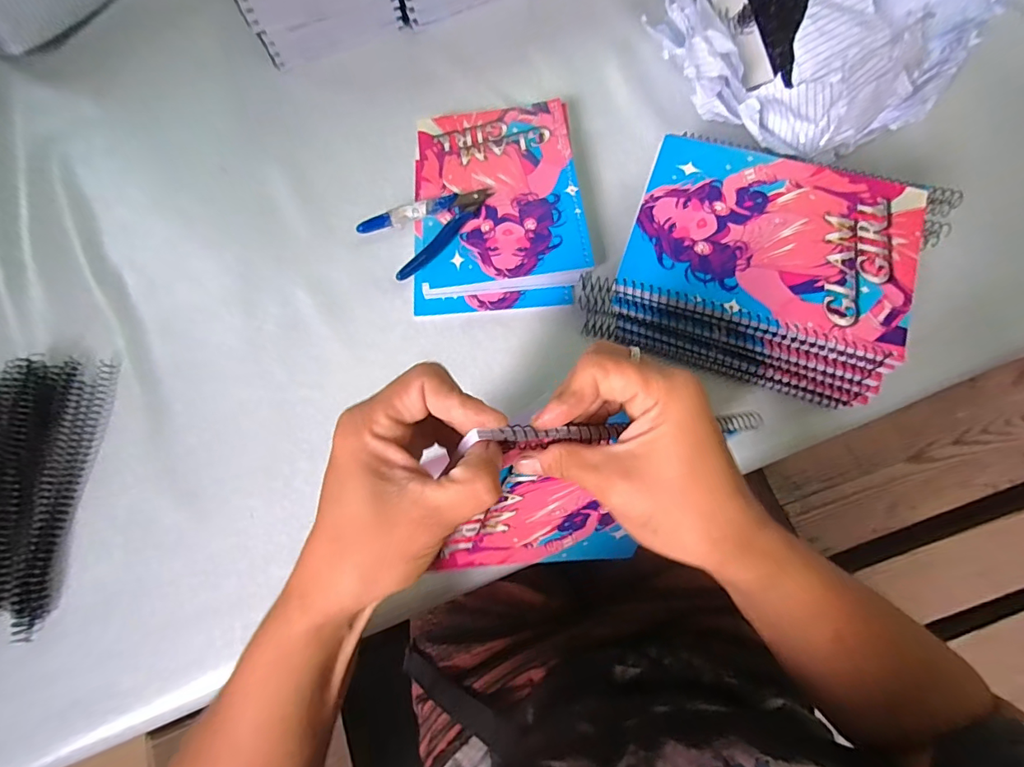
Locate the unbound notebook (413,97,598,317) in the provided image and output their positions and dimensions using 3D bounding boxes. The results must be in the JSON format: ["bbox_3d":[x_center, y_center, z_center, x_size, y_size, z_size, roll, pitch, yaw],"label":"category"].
[{"bbox_3d":[-0.013,-0.171,0.448,0.163,0.027,0.213,-6,71,2],"label":"unbound notebook"}]

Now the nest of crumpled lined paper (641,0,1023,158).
[{"bbox_3d":[0.266,-0.349,0.446,0.238,0.117,0.278,-9,72,-1],"label":"nest of crumpled lined paper"}]

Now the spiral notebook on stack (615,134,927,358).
[{"bbox_3d":[0.194,-0.113,0.348,0.196,0.009,0.146,18,74,8],"label":"spiral notebook on stack"}]

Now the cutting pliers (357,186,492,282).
[{"bbox_3d":[-0.074,-0.152,0.424,0.116,0.012,0.065,-40,75,-10],"label":"cutting pliers"}]

